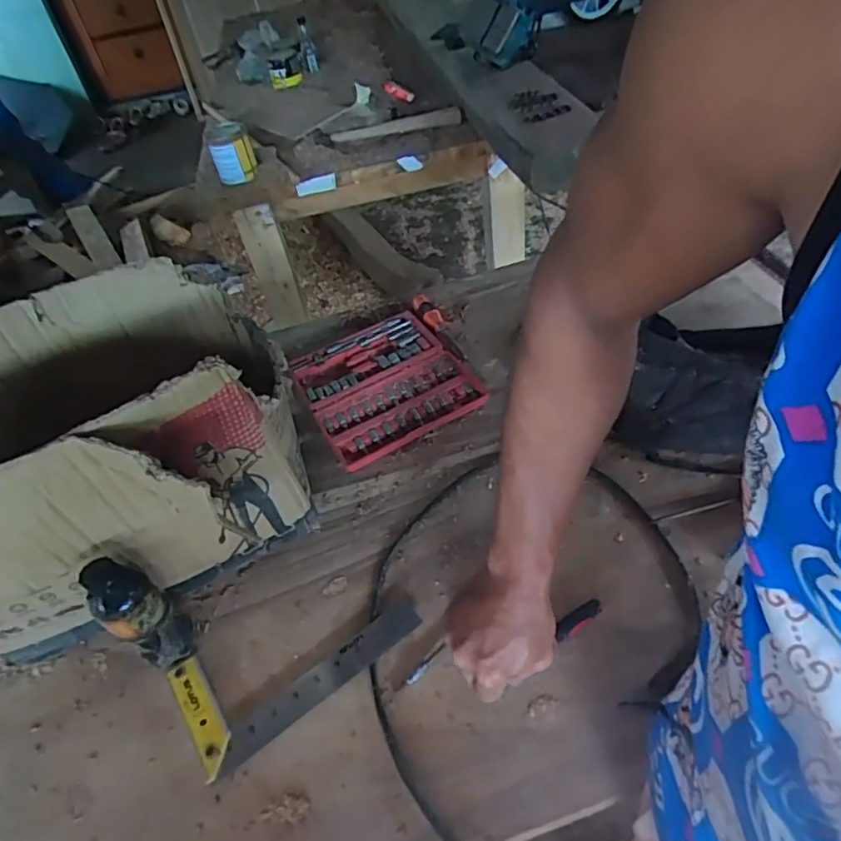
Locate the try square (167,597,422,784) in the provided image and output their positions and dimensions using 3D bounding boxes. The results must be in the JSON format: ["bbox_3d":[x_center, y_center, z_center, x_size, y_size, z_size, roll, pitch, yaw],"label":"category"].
[{"bbox_3d":[-0.133,0.246,0.622,0.249,0.008,0.122,-31,48,-18],"label":"try square"}]

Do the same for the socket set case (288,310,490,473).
[{"bbox_3d":[-0.060,-0.064,0.888,0.227,0.019,0.259,-26,47,-14],"label":"socket set case"}]

